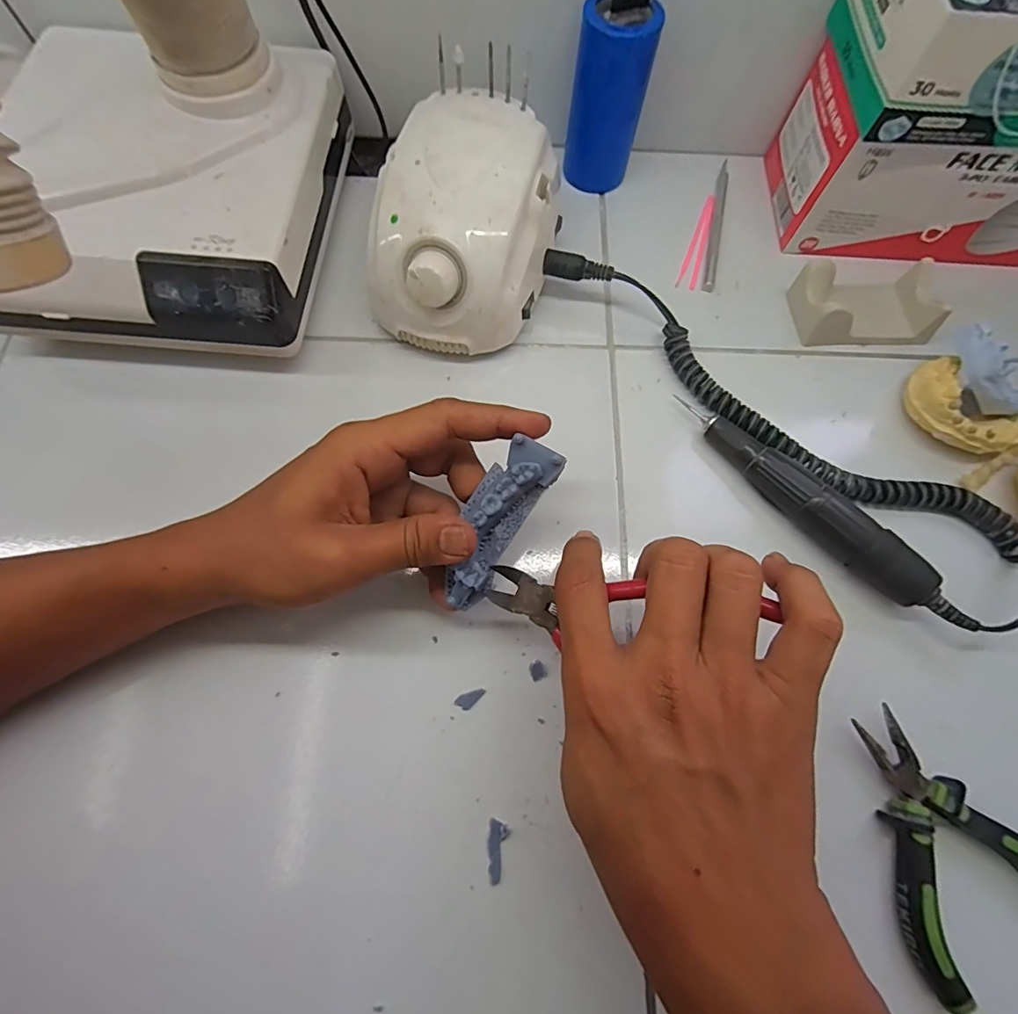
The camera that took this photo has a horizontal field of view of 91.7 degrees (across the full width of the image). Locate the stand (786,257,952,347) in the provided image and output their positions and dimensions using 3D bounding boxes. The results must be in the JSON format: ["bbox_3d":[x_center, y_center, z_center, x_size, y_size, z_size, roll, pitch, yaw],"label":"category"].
[{"bbox_3d":[0.245,-0.142,0.343,0.090,0.033,0.051,2,71,-1],"label":"stand"}]

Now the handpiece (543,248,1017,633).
[{"bbox_3d":[0.153,-0.051,0.304,0.329,0.032,0.086,39,75,11],"label":"handpiece"}]

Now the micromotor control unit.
[{"bbox_3d":[-0.027,-0.173,0.315,0.102,0.082,0.135,16,72,4],"label":"micromotor control unit"}]

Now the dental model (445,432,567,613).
[{"bbox_3d":[-0.005,0.009,0.244,0.029,0.022,0.088,28,99,8],"label":"dental model"}]

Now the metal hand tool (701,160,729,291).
[{"bbox_3d":[0.161,-0.222,0.383,0.010,0.005,0.134,13,71,3],"label":"metal hand tool"}]

